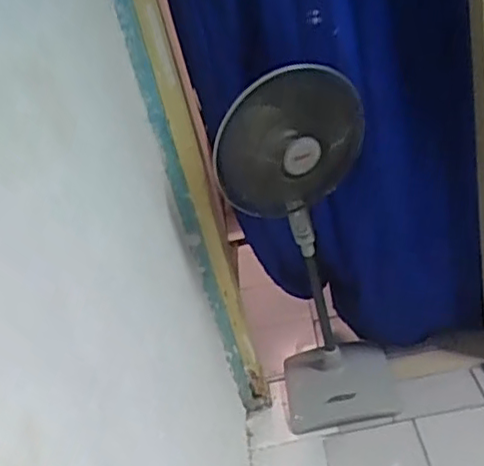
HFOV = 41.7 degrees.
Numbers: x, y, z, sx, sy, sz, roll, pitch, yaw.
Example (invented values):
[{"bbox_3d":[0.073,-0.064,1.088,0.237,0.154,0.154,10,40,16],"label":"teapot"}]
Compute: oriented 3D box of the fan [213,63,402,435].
[{"bbox_3d":[0.190,0.036,1.793,0.395,1.067,0.512,-15,27,-8],"label":"fan"}]

